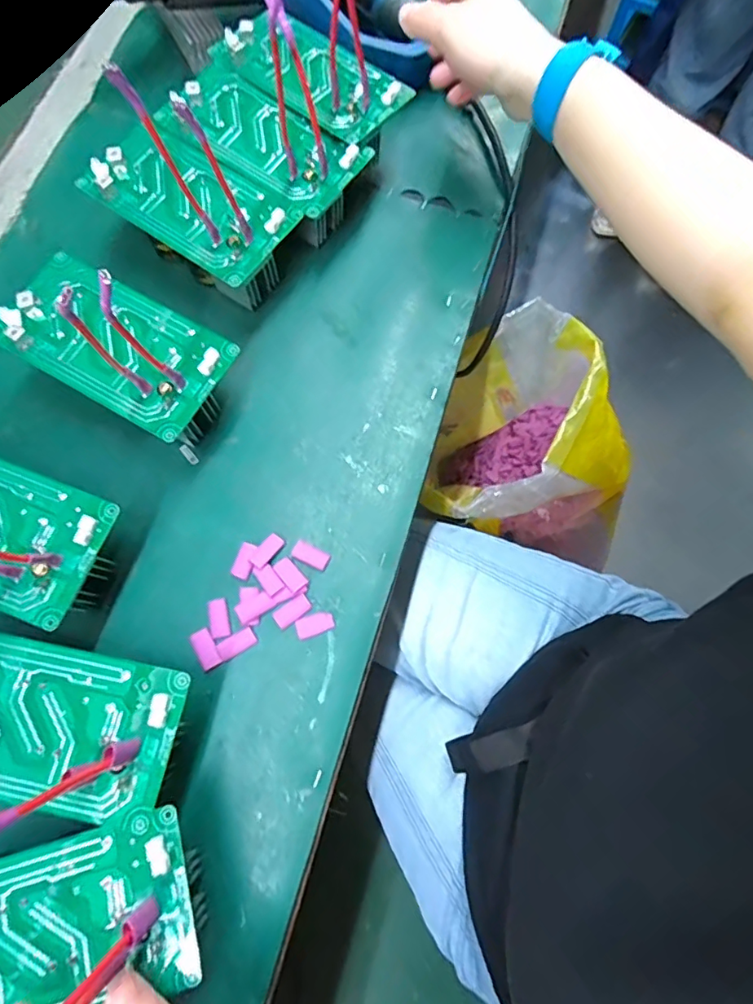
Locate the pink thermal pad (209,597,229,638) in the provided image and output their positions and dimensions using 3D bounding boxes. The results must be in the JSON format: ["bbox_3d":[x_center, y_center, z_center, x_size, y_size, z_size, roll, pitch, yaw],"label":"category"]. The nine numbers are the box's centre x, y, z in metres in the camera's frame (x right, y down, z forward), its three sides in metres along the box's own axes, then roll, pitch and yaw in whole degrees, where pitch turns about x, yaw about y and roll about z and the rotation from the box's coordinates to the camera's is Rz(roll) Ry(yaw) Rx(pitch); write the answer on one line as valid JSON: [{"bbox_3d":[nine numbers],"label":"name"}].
[{"bbox_3d":[-0.106,0.078,0.342,0.011,0.005,0.025,-12,74,-4],"label":"pink thermal pad"}]

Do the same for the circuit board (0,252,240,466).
[{"bbox_3d":[-0.176,-0.101,0.361,0.152,0.065,0.081,29,76,7],"label":"circuit board"}]

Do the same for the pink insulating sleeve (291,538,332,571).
[{"bbox_3d":[-0.045,0.036,0.353,0.026,0.004,0.013,28,75,7],"label":"pink insulating sleeve"}]

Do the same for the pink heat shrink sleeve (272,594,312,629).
[{"bbox_3d":[-0.057,0.073,0.341,0.025,0.004,0.012,-33,77,-9],"label":"pink heat shrink sleeve"}]

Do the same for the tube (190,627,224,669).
[{"bbox_3d":[-0.112,0.097,0.336,0.013,0.005,0.025,-31,76,-9],"label":"tube"}]

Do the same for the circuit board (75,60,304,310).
[{"bbox_3d":[-0.133,-0.231,0.357,0.151,0.140,0.091,34,76,9],"label":"circuit board"}]

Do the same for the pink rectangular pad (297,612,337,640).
[{"bbox_3d":[-0.041,0.082,0.340,0.024,0.004,0.013,-19,75,-6],"label":"pink rectangular pad"}]

